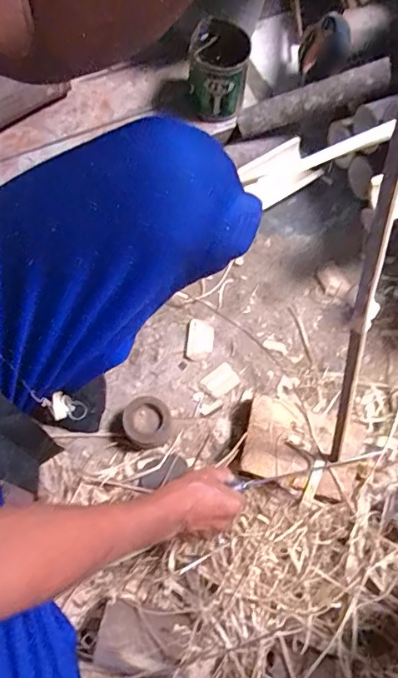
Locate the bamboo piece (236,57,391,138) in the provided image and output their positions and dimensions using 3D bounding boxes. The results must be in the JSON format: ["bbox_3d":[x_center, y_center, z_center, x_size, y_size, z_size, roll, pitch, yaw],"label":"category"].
[{"bbox_3d":[0.185,-0.396,0.791,0.247,0.054,0.048,-11,73,17],"label":"bamboo piece"}]

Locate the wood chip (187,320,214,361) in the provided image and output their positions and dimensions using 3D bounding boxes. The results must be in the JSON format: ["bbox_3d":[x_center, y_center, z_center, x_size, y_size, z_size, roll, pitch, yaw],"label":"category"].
[{"bbox_3d":[0.002,0.002,0.780,0.042,0.004,0.064,5,71,1],"label":"wood chip"}]

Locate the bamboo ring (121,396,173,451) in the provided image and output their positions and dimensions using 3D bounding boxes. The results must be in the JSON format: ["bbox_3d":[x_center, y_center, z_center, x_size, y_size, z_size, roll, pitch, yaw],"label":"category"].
[{"bbox_3d":[-0.077,0.124,0.716,0.068,0.051,0.074,0,71,-1],"label":"bamboo ring"}]

